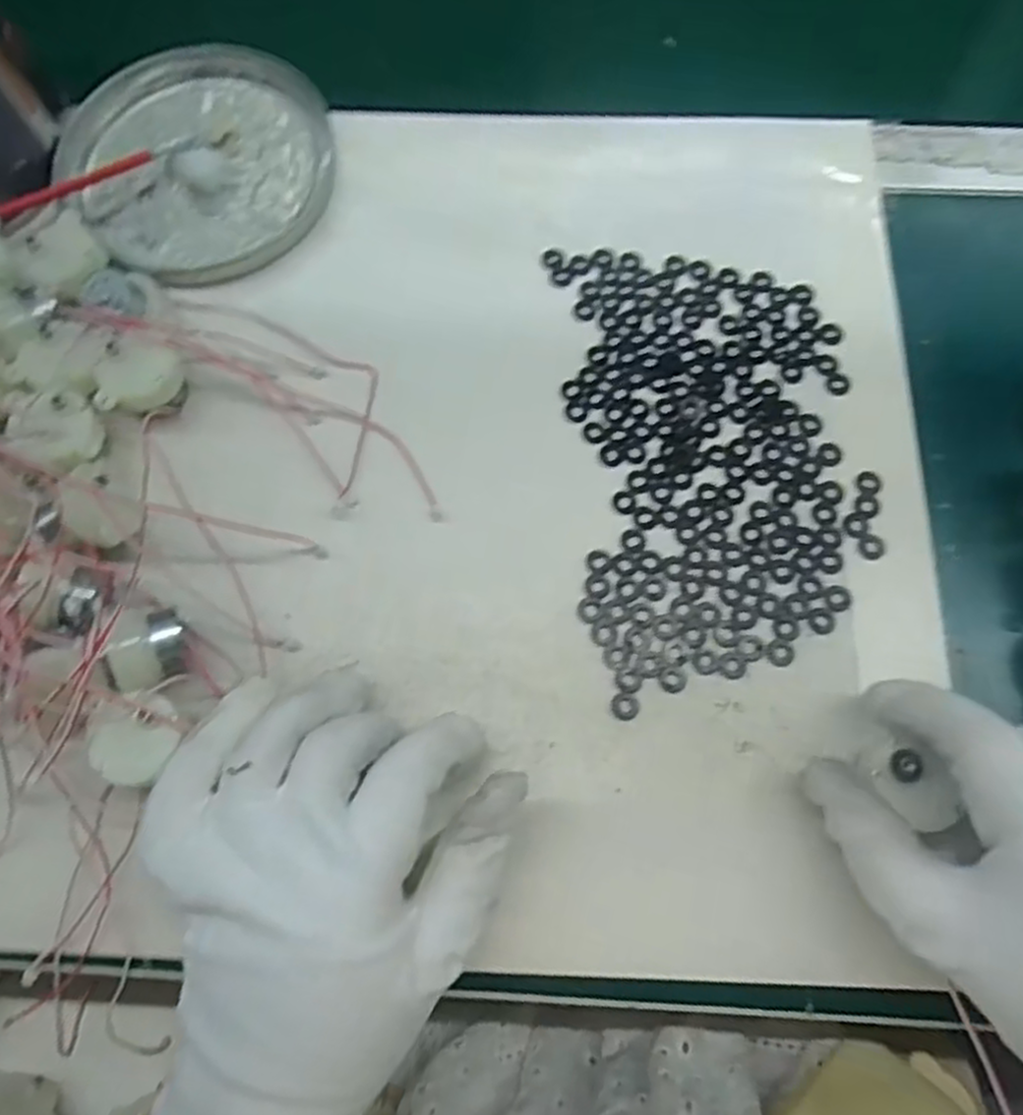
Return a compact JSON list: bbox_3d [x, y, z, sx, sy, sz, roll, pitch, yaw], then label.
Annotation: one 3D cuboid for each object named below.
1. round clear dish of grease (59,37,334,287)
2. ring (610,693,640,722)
[{"bbox_3d":[-0.151,-0.196,0.364,0.123,0.014,0.133,-1,73,2],"label":"round clear dish of grease"},{"bbox_3d":[0.043,0.056,0.282,0.011,0.004,0.010,-1,73,2],"label":"ring"}]

